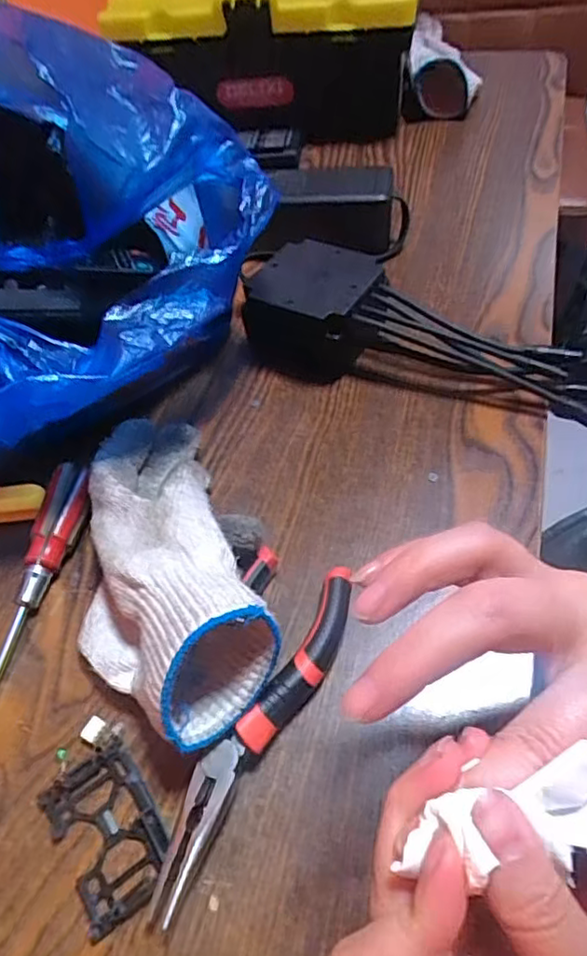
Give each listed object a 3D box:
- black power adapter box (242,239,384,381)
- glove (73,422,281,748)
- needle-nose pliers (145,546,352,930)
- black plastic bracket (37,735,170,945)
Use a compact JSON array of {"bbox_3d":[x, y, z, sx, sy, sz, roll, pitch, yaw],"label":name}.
[{"bbox_3d":[0.016,-0.120,0.430,0.080,0.057,0.083,14,54,16],"label":"black power adapter box"},{"bbox_3d":[-0.063,0.031,0.306,0.087,0.067,0.190,-11,51,-3],"label":"glove"},{"bbox_3d":[-0.011,0.105,0.272,0.052,0.020,0.155,7,52,11],"label":"needle-nose pliers"},{"bbox_3d":[-0.077,0.146,0.256,0.040,0.006,0.063,-33,56,-20],"label":"black plastic bracket"}]

